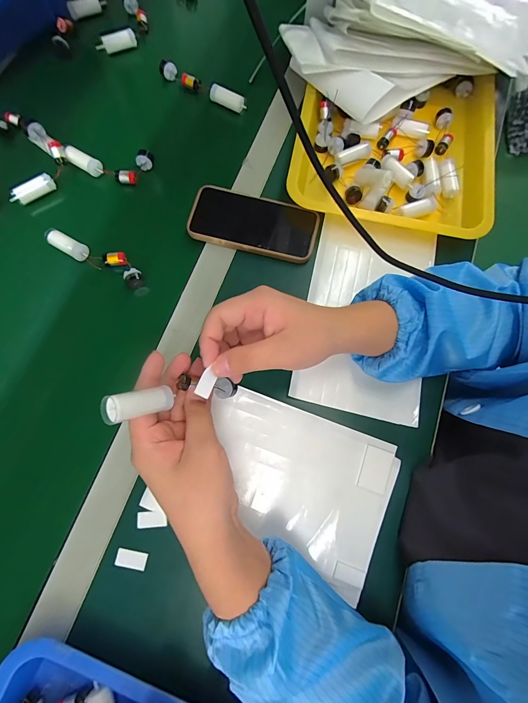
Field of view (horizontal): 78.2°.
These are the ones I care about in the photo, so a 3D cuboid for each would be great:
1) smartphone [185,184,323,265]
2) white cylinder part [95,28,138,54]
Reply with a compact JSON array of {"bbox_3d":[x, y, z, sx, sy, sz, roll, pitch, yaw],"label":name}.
[{"bbox_3d":[-0.012,-0.167,0.422,0.160,0.019,0.079,15,75,2],"label":"smartphone"},{"bbox_3d":[-0.229,-0.480,0.501,0.060,0.016,0.016,-21,77,-7],"label":"white cylinder part"}]

